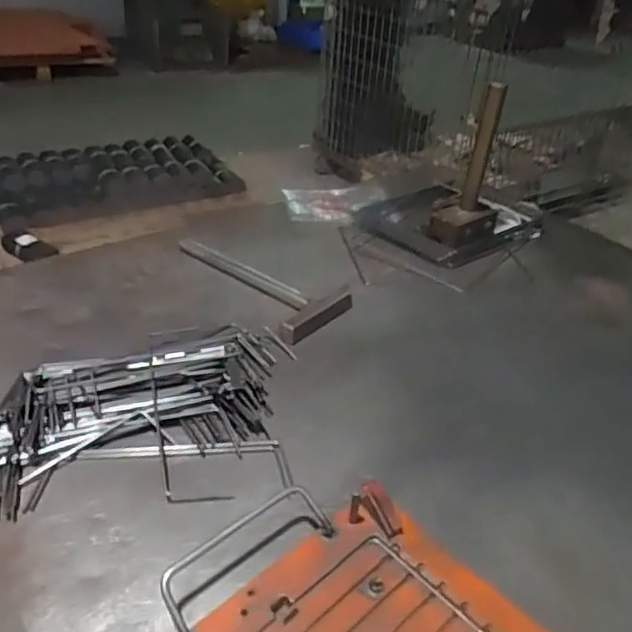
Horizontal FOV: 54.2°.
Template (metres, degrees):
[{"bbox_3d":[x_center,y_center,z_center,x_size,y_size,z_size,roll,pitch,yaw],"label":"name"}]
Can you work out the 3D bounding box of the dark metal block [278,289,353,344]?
[{"bbox_3d":[0.003,-0.002,0.721,0.027,0.018,0.113,31,43,34],"label":"dark metal block"}]

